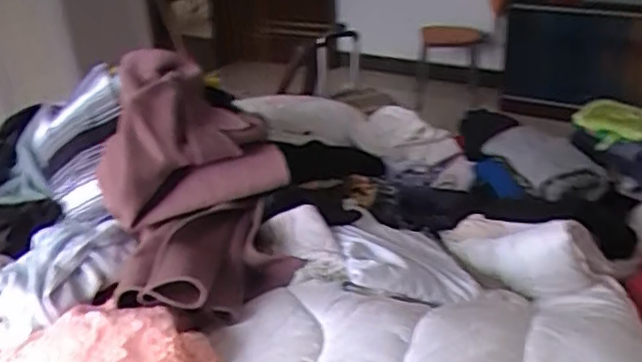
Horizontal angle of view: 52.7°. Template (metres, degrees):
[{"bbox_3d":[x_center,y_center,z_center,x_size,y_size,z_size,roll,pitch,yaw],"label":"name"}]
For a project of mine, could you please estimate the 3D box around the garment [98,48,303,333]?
[{"bbox_3d":[-0.226,-0.002,1.153,0.302,0.215,0.573,-12,55,-16],"label":"garment"}]

